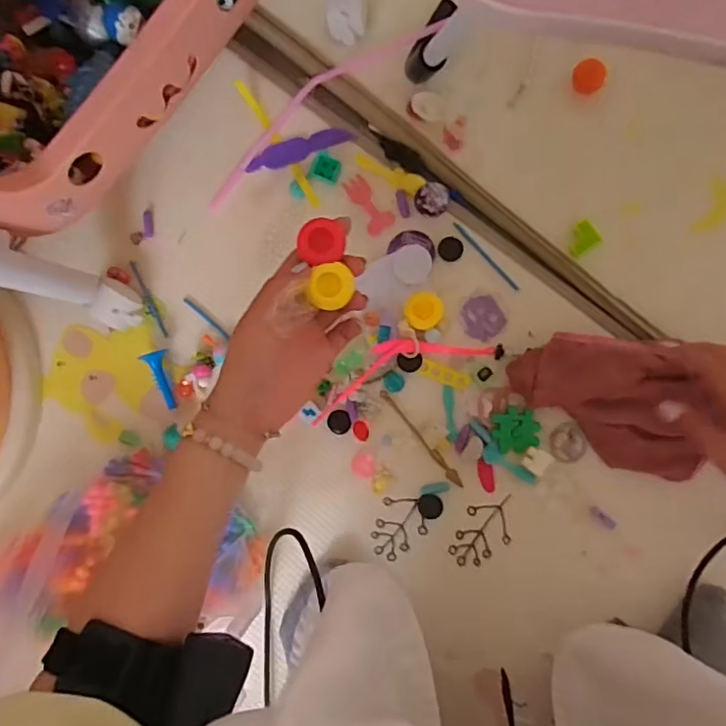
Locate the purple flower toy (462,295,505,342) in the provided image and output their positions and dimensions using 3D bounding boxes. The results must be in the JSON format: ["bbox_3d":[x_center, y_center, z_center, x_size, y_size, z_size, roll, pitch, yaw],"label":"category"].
[{"bbox_3d":[0.102,-0.039,0.486,0.035,0.004,0.037,0,89,8],"label":"purple flower toy"}]

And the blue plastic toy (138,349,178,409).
[{"bbox_3d":[-0.177,0.015,0.509,0.018,0.014,0.053,-25,86,7],"label":"blue plastic toy"}]

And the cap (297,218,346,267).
[{"bbox_3d":[-0.027,-0.079,0.370,0.030,0.010,0.029,0,89,8],"label":"cap"}]

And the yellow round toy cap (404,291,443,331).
[{"bbox_3d":[0.052,-0.045,0.486,0.031,0.016,0.032,0,89,8],"label":"yellow round toy cap"}]

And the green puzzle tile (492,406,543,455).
[{"bbox_3d":[0.128,0.056,0.473,0.039,0.007,0.038,-1,89,8],"label":"green puzzle tile"}]

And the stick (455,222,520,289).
[{"bbox_3d":[0.106,-0.092,0.486,0.005,0.004,0.078,-42,84,6],"label":"stick"}]

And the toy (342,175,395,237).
[{"bbox_3d":[0.006,-0.140,0.497,0.026,0.004,0.054,-28,86,7],"label":"toy"}]

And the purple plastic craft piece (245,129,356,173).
[{"bbox_3d":[-0.057,-0.190,0.505,0.095,0.009,0.022,-14,88,8],"label":"purple plastic craft piece"}]

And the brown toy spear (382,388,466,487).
[{"bbox_3d":[0.050,0.065,0.489,0.008,0.004,0.104,-40,84,6],"label":"brown toy spear"}]

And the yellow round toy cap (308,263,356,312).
[{"bbox_3d":[-0.019,-0.050,0.371,0.026,0.011,0.028,-10,88,8],"label":"yellow round toy cap"}]

